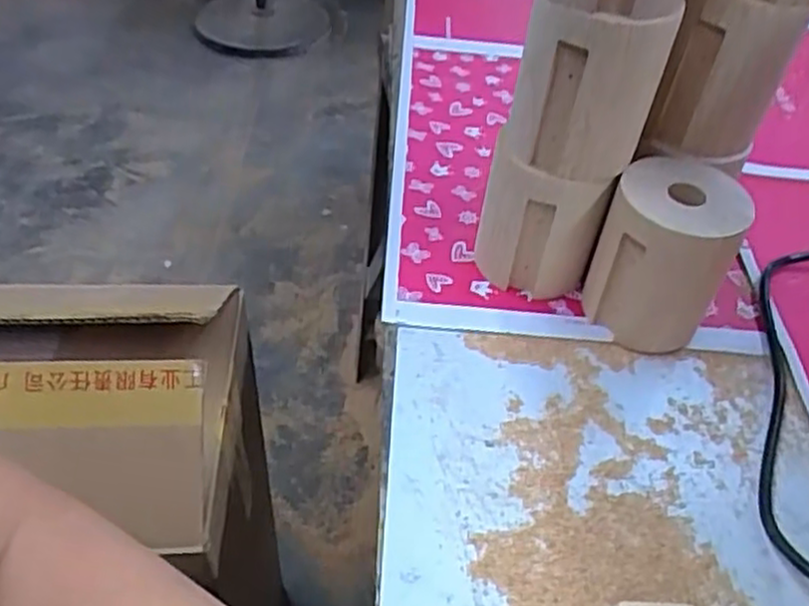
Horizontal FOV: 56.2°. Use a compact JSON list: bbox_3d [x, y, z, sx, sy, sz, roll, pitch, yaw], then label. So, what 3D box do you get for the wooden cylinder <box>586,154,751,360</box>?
[{"bbox_3d":[0.166,-0.031,0.492,0.076,0.104,0.073,16,44,11],"label":"wooden cylinder"}]

